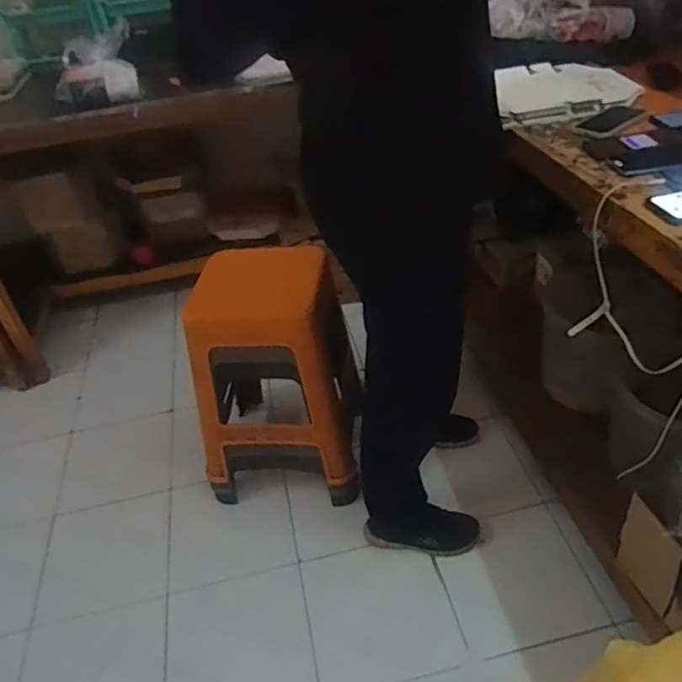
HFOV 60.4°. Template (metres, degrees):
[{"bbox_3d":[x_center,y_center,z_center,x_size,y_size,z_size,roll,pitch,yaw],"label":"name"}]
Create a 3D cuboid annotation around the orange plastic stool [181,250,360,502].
[{"bbox_3d":[-0.156,0.089,1.404,0.345,0.559,0.311,0,39,10],"label":"orange plastic stool"}]

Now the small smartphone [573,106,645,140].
[{"bbox_3d":[0.522,-0.428,1.134,0.146,0.015,0.075,-25,42,-21],"label":"small smartphone"}]

